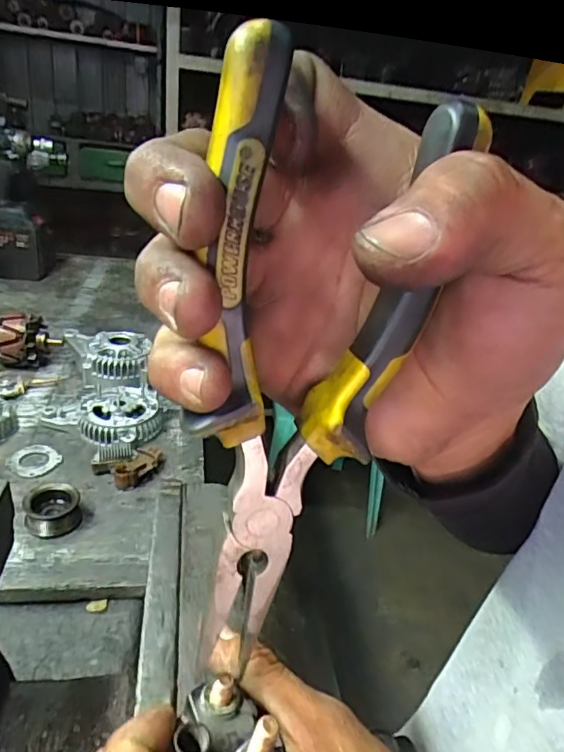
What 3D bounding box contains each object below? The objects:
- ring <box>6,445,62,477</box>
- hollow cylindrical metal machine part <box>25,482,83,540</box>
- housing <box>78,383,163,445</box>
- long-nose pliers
[{"bbox_3d":[-0.329,0.112,0.712,0.063,0.006,0.057,20,29,23],"label":"ring"},{"bbox_3d":[-0.265,0.154,0.622,0.057,0.030,0.063,-5,29,-24],"label":"hollow cylindrical metal machine part"},{"bbox_3d":[-0.239,0.057,0.799,0.114,0.039,0.123,-1,28,-17],"label":"housing"},{"bbox_3d":[0.011,0.004,0.156,0.071,0.171,0.016,-2,23,-20],"label":"long-nose pliers"}]

